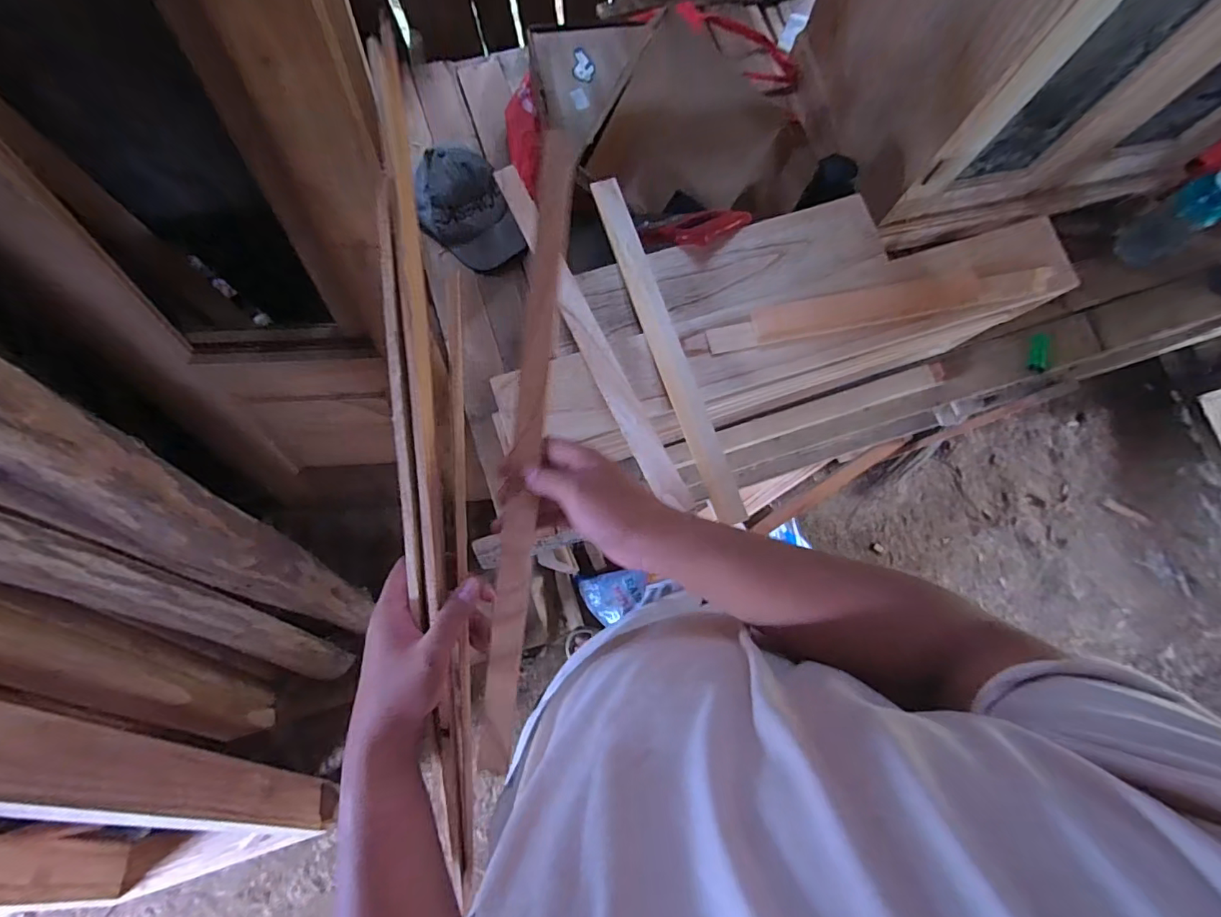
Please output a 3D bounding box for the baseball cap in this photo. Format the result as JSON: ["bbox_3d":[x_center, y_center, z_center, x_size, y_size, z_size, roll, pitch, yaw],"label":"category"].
[{"bbox_3d":[-0.265,-0.445,0.916,0.158,0.079,0.217,-26,78,-6],"label":"baseball cap"}]

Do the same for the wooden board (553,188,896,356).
[{"bbox_3d":[0.144,-0.253,0.706,0.467,0.026,0.118,-18,77,-4],"label":"wooden board"}]

